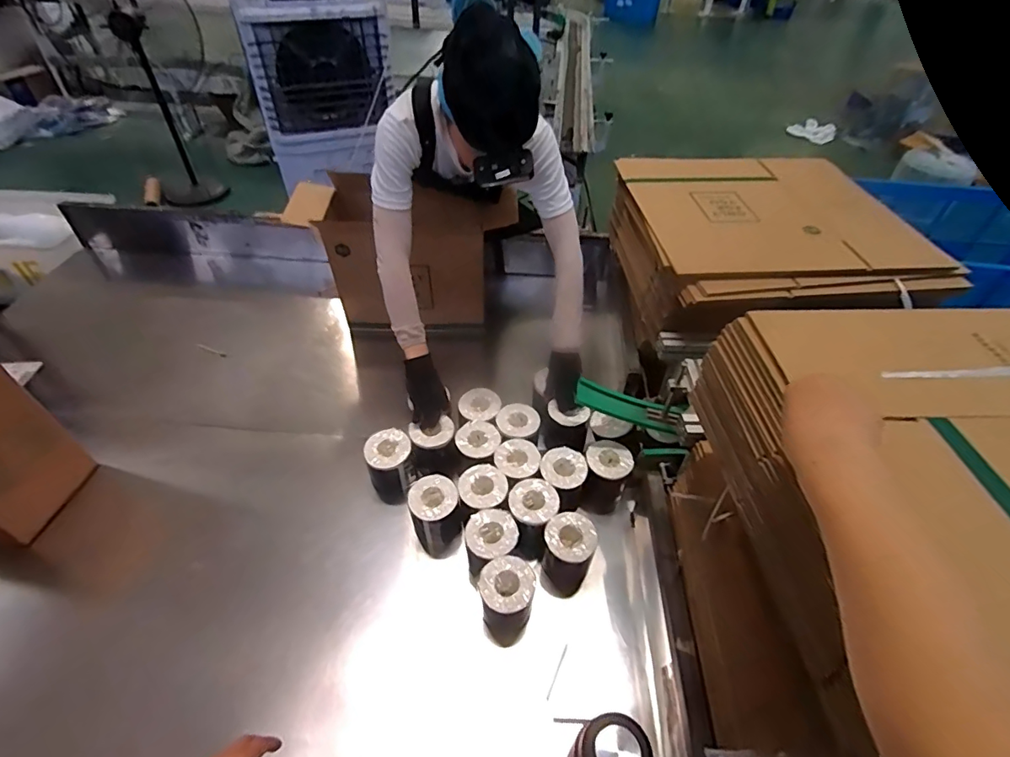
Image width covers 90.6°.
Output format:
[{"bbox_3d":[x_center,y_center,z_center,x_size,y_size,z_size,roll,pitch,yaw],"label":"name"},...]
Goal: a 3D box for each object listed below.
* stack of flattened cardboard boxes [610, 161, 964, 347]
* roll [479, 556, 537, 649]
[{"bbox_3d":[0.570,-0.296,1.168,0.550,0.220,0.517,-2,47,-5],"label":"stack of flattened cardboard boxes"},{"bbox_3d":[0.000,0.393,0.886,0.097,0.122,0.112,13,47,9],"label":"roll"}]

